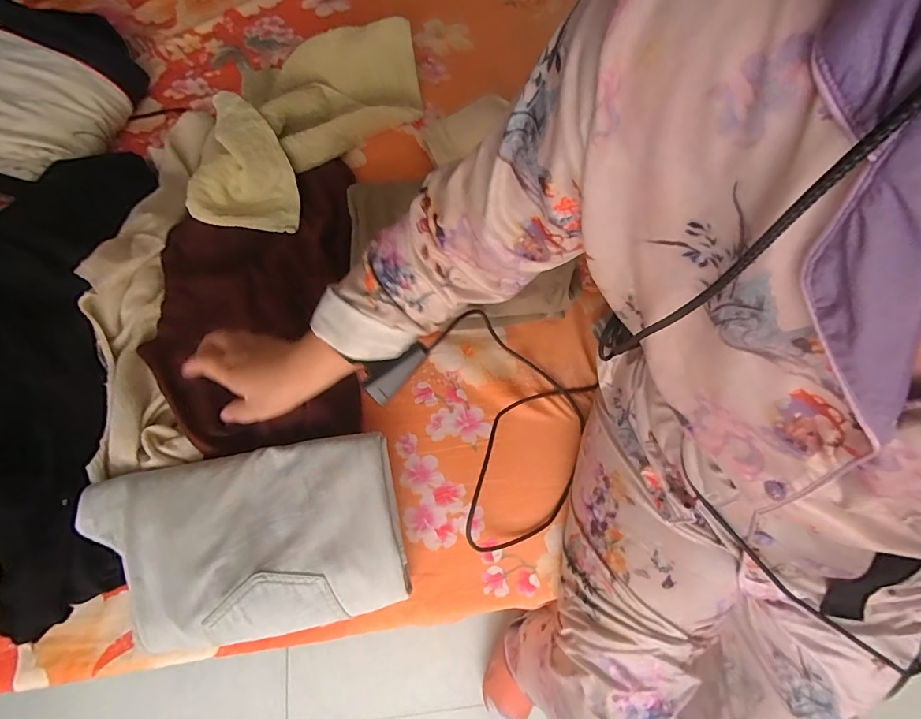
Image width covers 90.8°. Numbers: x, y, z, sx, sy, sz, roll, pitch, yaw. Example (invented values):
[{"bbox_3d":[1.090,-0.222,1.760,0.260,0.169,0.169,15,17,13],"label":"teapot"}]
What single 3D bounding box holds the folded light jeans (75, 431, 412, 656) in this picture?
[{"bbox_3d":[-0.212,0.189,0.474,0.301,0.072,0.185,-10,69,-3],"label":"folded light jeans"}]

